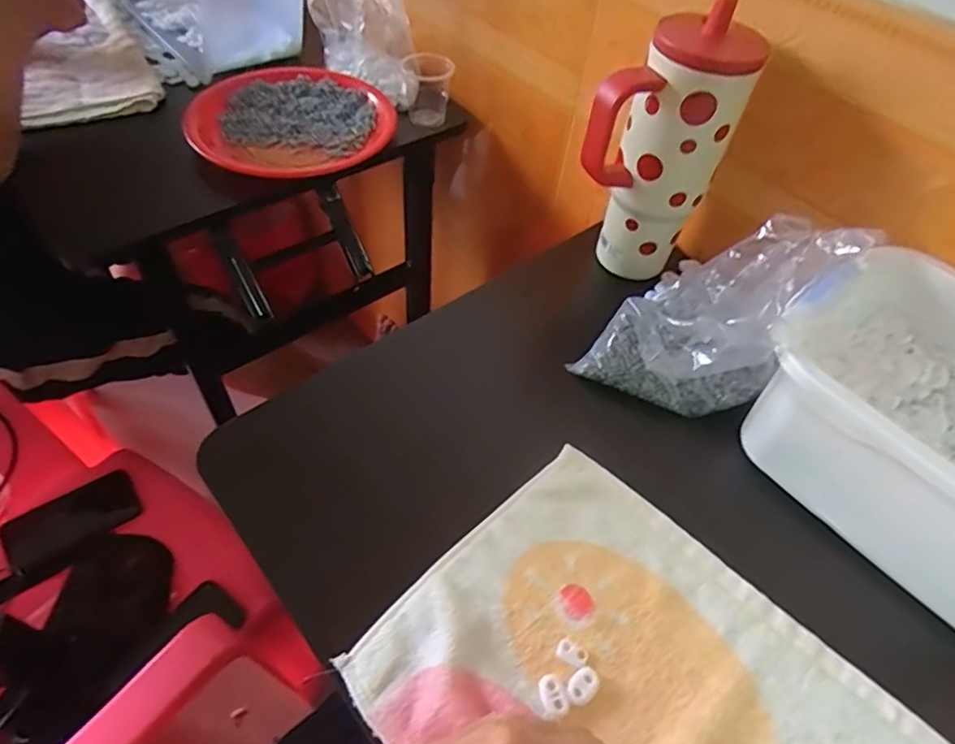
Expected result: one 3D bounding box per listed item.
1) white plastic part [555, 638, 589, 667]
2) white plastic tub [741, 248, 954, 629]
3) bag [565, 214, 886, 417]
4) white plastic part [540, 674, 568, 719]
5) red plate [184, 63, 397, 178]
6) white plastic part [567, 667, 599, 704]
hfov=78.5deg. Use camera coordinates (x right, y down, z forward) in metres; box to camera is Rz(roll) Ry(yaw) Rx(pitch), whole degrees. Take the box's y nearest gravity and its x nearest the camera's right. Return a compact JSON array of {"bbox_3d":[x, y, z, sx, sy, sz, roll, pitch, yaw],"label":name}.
[{"bbox_3d":[0.058,0.171,0.355,0.019,0.004,0.013,23,53,13],"label":"white plastic part"},{"bbox_3d":[0.330,0.046,0.397,0.175,0.103,0.238,-32,61,-26],"label":"white plastic tub"},{"bbox_3d":[0.176,-0.046,0.448,0.141,0.142,0.109,31,55,19],"label":"bag"},{"bbox_3d":[0.044,0.188,0.339,0.013,0.004,0.021,-9,53,-12],"label":"white plastic part"},{"bbox_3d":[-0.225,-0.302,0.702,0.227,0.030,0.247,-17,55,-18],"label":"red plate"},{"bbox_3d":[0.062,0.185,0.344,0.022,0.004,0.015,-36,62,-28],"label":"white plastic part"}]

